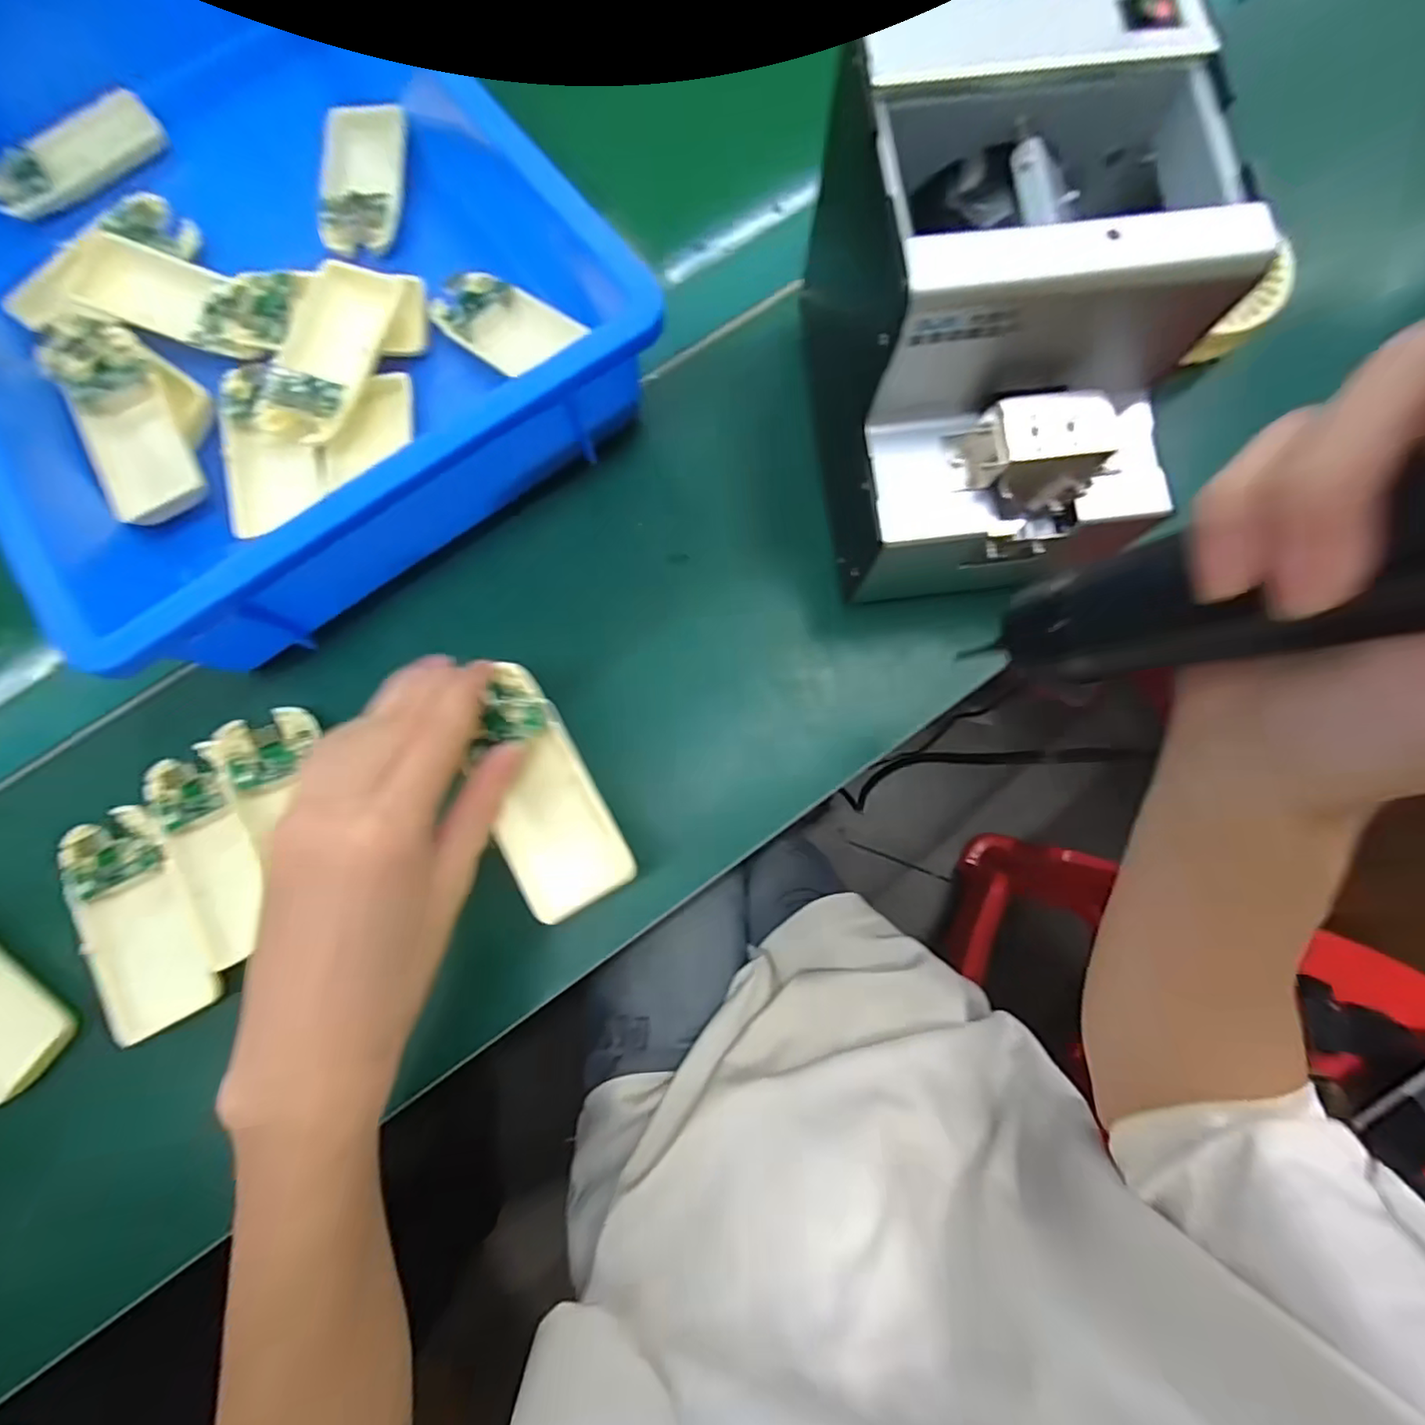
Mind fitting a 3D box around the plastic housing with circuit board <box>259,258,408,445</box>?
[{"bbox_3d":[-0.205,-0.194,0.337,0.052,0.019,0.104,19,80,5],"label":"plastic housing with circuit board"}]

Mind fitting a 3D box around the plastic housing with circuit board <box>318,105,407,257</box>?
[{"bbox_3d":[-0.208,-0.319,0.374,0.049,0.014,0.099,-2,79,1],"label":"plastic housing with circuit board"}]

